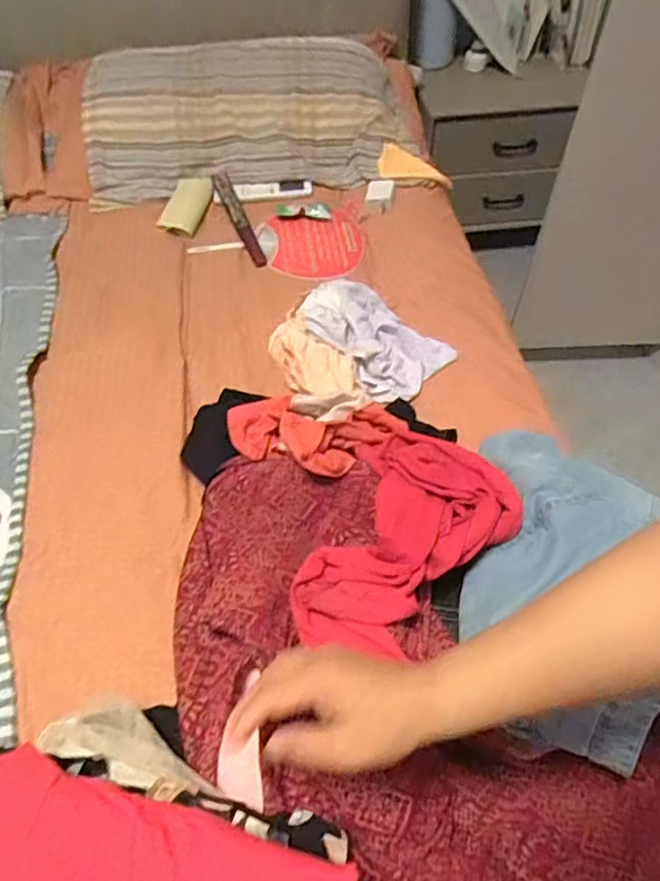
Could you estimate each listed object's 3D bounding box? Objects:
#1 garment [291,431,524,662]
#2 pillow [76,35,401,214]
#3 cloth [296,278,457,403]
[{"bbox_3d":[0.089,0.094,0.601,0.180,0.057,0.262,17,56,13],"label":"garment"},{"bbox_3d":[-0.171,-0.697,1.251,0.666,0.141,0.418,-10,52,-8],"label":"pillow"},{"bbox_3d":[0.063,-0.165,0.910,0.152,0.052,0.235,-34,59,-24],"label":"cloth"}]

